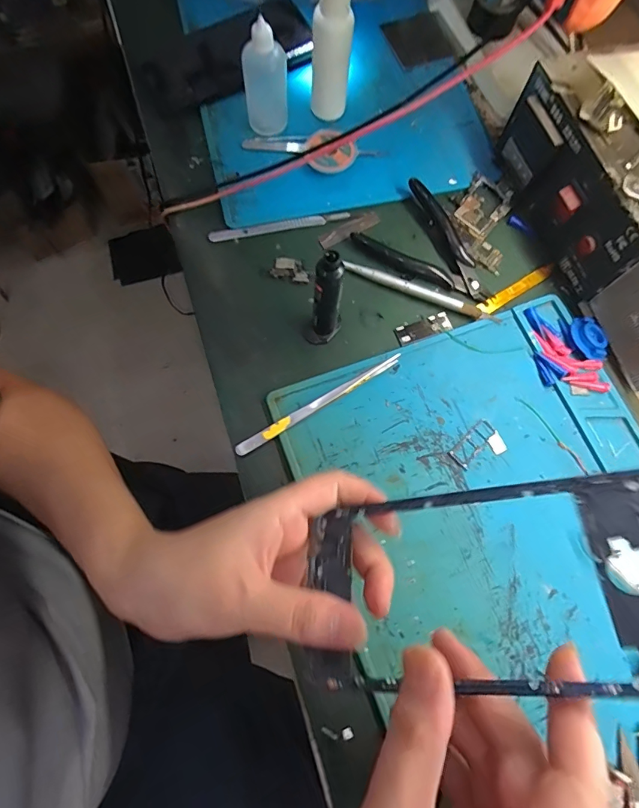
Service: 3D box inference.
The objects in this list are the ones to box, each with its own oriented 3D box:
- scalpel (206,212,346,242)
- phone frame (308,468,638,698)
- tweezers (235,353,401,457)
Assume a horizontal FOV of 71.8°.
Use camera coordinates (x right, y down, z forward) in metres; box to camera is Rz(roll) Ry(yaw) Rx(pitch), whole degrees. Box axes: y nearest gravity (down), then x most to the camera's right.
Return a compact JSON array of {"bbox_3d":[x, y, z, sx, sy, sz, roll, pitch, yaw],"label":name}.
[{"bbox_3d":[-0.033,-0.150,0.371,0.117,0.004,0.010,-12,73,-4],"label":"scalpel"},{"bbox_3d":[0.079,0.077,0.194,0.168,0.006,0.085,-13,50,20],"label":"phone frame"},{"bbox_3d":[0.000,0.000,0.320,0.134,0.010,0.008,-31,75,-9],"label":"tweezers"}]

